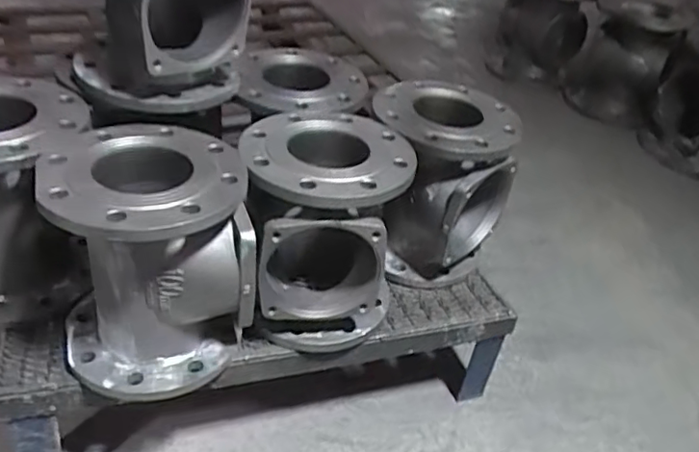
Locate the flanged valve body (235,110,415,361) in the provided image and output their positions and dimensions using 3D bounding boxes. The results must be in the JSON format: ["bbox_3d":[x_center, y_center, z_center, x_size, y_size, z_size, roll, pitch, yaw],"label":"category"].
[{"bbox_3d":[-0.037,0.004,0.793,0.193,0.256,0.195,5,37,-4],"label":"flanged valve body"}]

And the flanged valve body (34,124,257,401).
[{"bbox_3d":[-0.229,0.037,0.694,0.201,0.250,0.192,-10,40,-22],"label":"flanged valve body"}]

